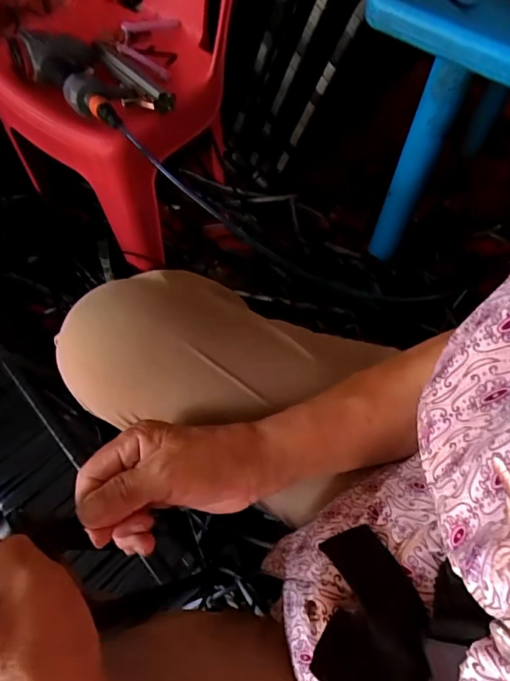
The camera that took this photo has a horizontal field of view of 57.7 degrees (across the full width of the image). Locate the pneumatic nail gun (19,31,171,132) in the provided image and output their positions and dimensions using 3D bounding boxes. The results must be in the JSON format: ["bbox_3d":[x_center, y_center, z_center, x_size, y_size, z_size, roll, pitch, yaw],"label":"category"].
[{"bbox_3d":[-0.229,-0.402,0.696,0.157,0.056,0.262,-38,71,-19],"label":"pneumatic nail gun"}]

